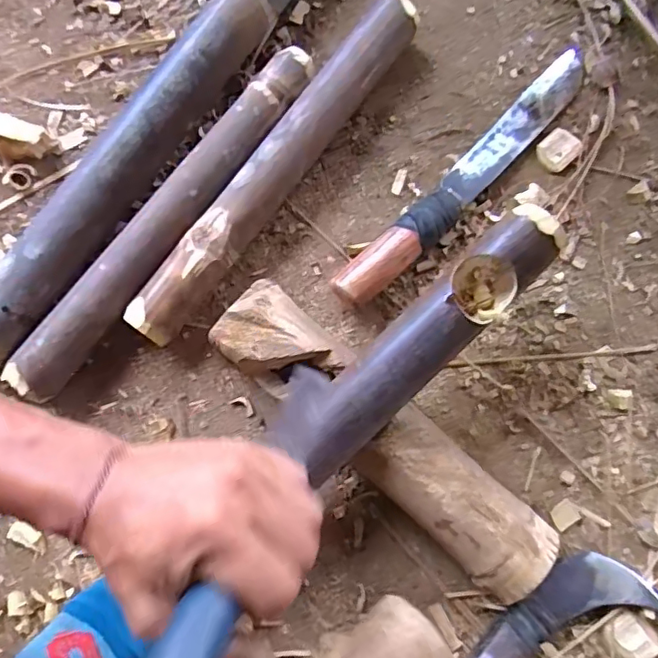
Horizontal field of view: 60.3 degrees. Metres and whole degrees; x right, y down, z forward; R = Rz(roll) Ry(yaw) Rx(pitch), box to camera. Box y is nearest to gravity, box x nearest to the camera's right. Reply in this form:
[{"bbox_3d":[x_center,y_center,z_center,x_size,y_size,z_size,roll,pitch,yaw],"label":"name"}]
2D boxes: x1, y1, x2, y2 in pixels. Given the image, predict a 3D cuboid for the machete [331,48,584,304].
[{"bbox_3d":[0.132,-0.145,0.520,0.037,0.031,0.338,43,81,8],"label":"machete"}]

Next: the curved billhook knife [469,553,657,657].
[{"bbox_3d":[0.156,0.253,0.435,0.225,0.036,0.068,-33,80,-7],"label":"curved billhook knife"}]

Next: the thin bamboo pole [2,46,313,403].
[{"bbox_3d":[-0.141,-0.100,0.505,0.045,0.041,0.378,35,80,7],"label":"thin bamboo pole"}]

